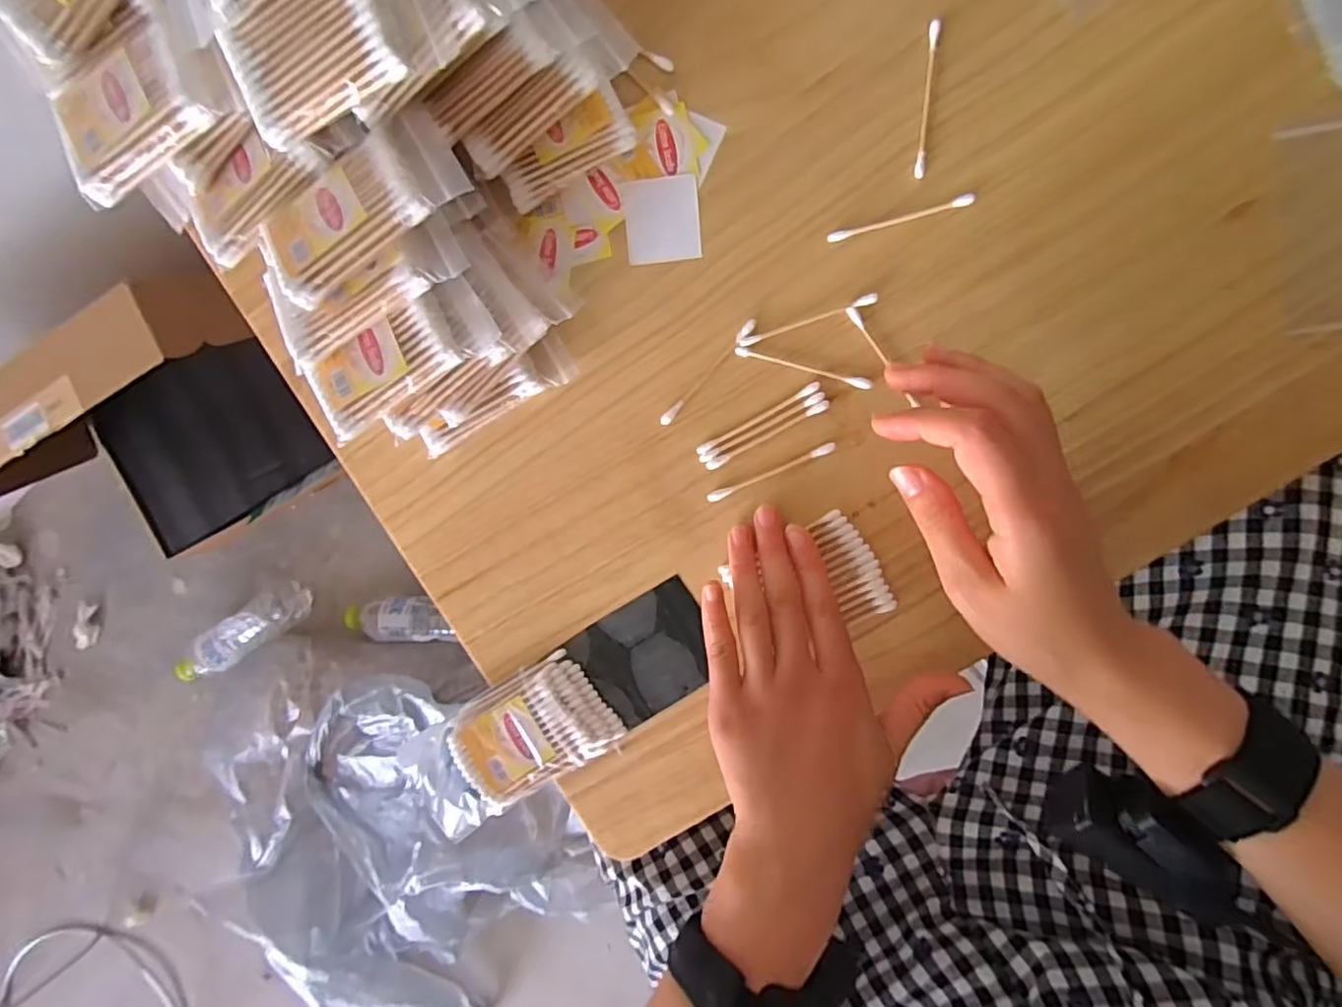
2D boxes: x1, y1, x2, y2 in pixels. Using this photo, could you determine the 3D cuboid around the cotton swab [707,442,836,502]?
[{"bbox_3d":[0.053,-0.016,0.340,0.071,0.004,0.005,-23,92,8],"label":"cotton swab"}]

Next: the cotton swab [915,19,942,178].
[{"bbox_3d":[0.126,-0.198,0.316,0.005,0.004,0.072,5,96,7],"label":"cotton swab"}]

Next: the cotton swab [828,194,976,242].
[{"bbox_3d":[0.115,-0.143,0.322,0.071,0.004,0.005,-13,93,8],"label":"cotton swab"}]

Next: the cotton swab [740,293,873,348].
[{"bbox_3d":[0.070,-0.094,0.331,0.071,0.005,0.005,-17,93,8],"label":"cotton swab"}]

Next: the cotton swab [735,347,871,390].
[{"bbox_3d":[0.068,-0.070,0.333,0.071,0.004,0.005,17,97,5],"label":"cotton swab"}]

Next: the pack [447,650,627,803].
[{"bbox_3d":[-0.079,0.128,0.366,0.088,0.017,0.060,-32,91,9],"label":"pack"}]

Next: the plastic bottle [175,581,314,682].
[{"bbox_3d":[-0.630,0.192,0.949,0.219,0.066,0.064,-35,90,9],"label":"plastic bottle"}]

